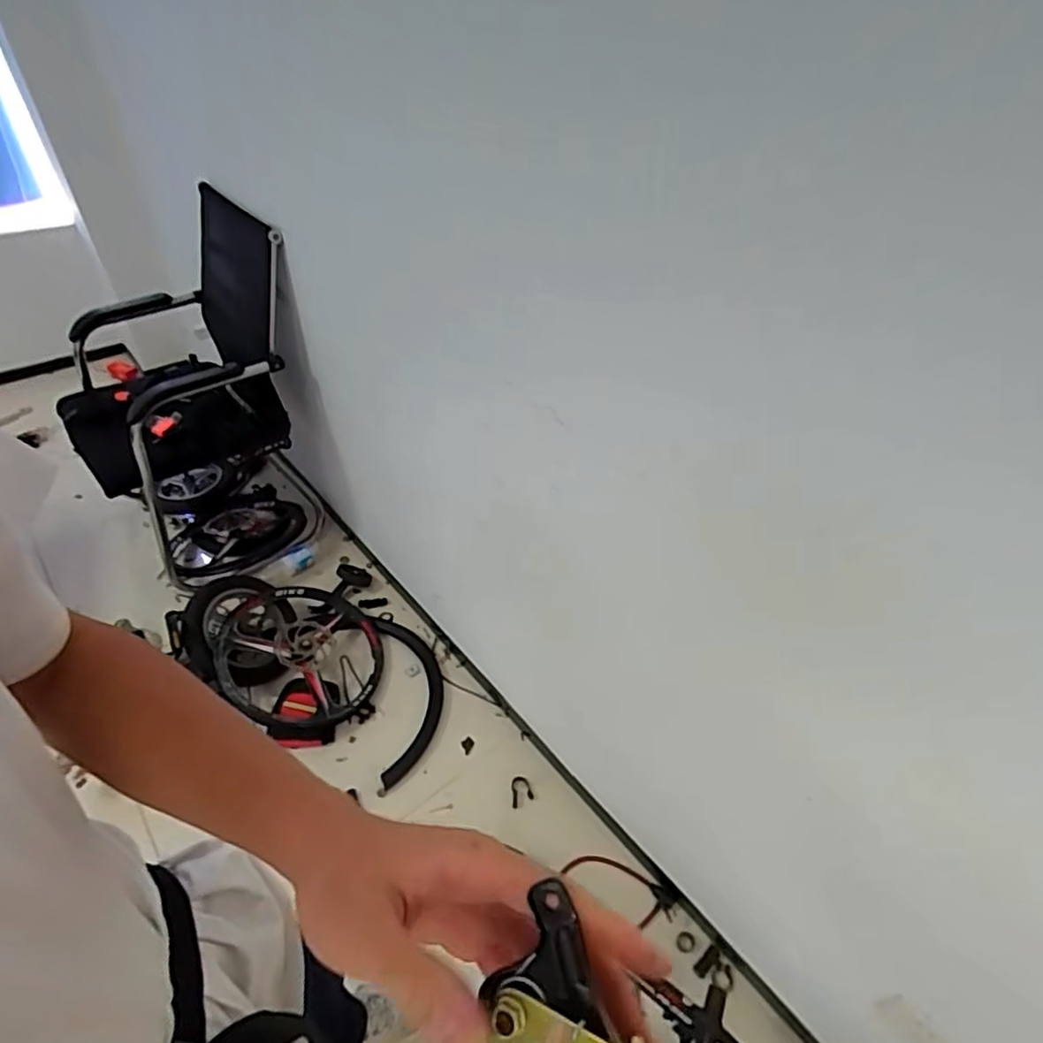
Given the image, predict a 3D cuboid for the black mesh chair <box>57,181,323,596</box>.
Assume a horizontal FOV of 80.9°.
[{"bbox_3d":[-0.889,-0.342,1.678,0.518,0.919,0.561,-22,47,-26],"label":"black mesh chair"}]

